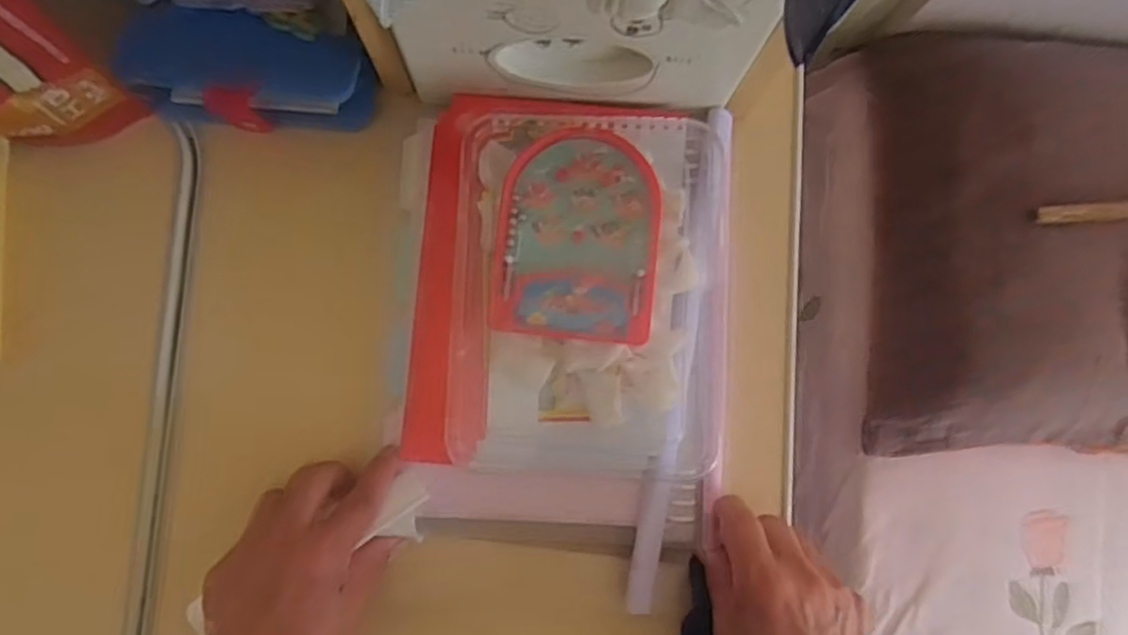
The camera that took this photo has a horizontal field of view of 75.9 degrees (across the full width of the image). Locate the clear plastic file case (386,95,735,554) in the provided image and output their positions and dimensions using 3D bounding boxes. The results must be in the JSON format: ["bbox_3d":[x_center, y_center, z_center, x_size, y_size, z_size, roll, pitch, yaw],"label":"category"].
[{"bbox_3d":[0.002,0.000,0.421,0.205,0.062,0.259,3,84,-3],"label":"clear plastic file case"}]

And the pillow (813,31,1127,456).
[{"bbox_3d":[0.590,-0.057,0.663,0.608,0.122,0.379,2,84,-3],"label":"pillow"}]

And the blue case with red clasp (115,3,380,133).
[{"bbox_3d":[-0.193,-0.150,0.444,0.144,0.051,0.061,10,83,-2],"label":"blue case with red clasp"}]

